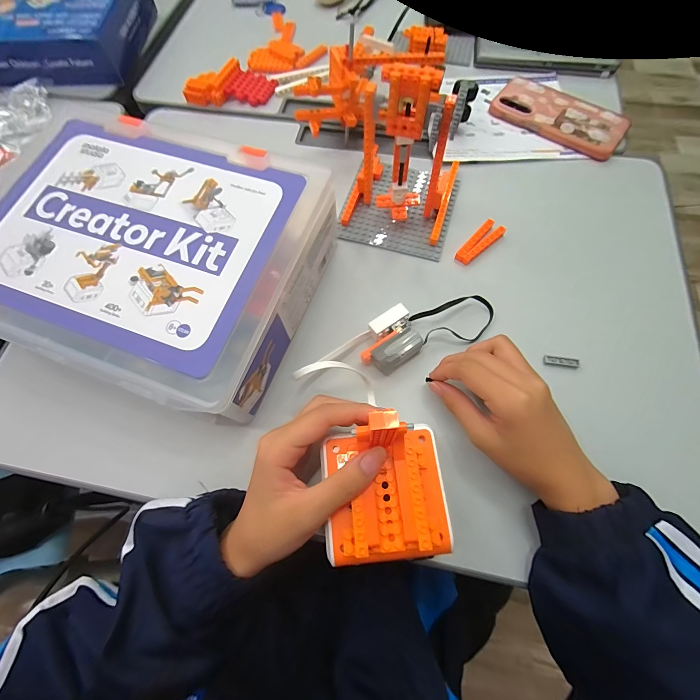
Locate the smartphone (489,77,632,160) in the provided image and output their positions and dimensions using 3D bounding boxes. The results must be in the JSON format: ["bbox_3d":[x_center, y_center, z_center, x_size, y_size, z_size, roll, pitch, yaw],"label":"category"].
[{"bbox_3d":[0.282,-0.315,0.451,0.167,0.016,0.089,36,73,13],"label":"smartphone"}]

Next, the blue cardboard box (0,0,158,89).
[{"bbox_3d":[-0.446,-0.501,0.519,0.238,0.072,0.229,9,68,4],"label":"blue cardboard box"}]

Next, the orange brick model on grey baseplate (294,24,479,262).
[{"bbox_3d":[0.061,-0.202,0.332,0.119,0.145,0.129,15,69,6],"label":"orange brick model on grey baseplate"}]

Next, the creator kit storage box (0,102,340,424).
[{"bbox_3d":[-0.182,-0.089,0.310,0.284,0.073,0.235,21,70,8],"label":"creator kit storage box"}]

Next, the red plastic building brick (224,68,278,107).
[{"bbox_3d":[-0.141,-0.376,0.478,0.058,0.008,0.055,21,74,-7],"label":"red plastic building brick"}]

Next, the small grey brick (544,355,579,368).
[{"bbox_3d":[0.207,0.011,0.326,0.033,0.004,0.010,6,68,3],"label":"small grey brick"}]

